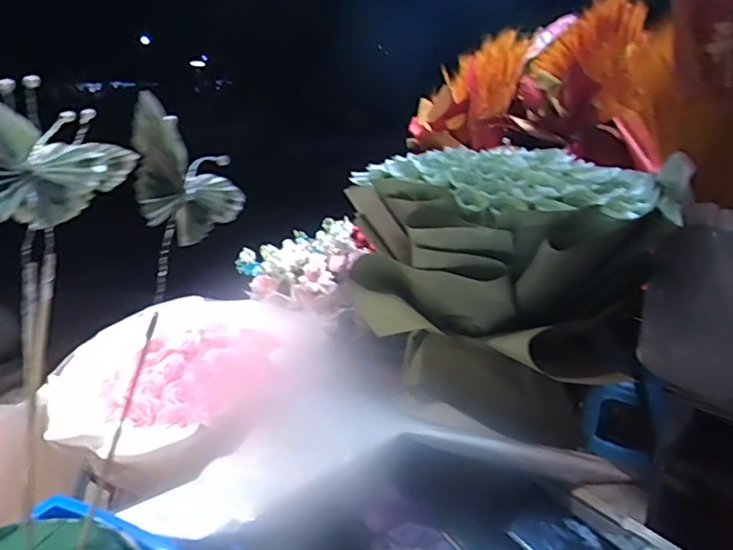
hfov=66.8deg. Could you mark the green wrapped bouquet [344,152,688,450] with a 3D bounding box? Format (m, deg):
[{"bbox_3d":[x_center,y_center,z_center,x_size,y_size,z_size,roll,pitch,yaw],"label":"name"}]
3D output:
[{"bbox_3d":[0.202,-0.012,0.842,0.385,0.309,0.392,-19,25,-40],"label":"green wrapped bouquet"}]

